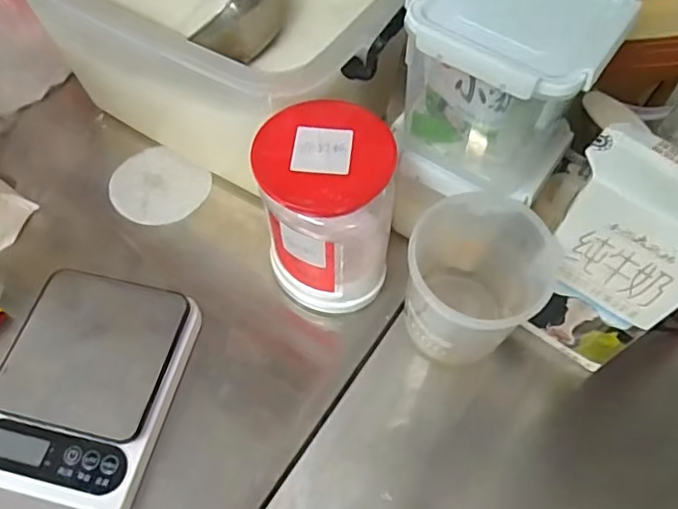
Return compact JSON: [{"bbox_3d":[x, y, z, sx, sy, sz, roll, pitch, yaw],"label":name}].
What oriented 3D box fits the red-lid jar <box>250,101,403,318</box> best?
[{"bbox_3d":[-0.009,-0.029,0.467,0.096,0.158,0.101,0,59,-1],"label":"red-lid jar"}]

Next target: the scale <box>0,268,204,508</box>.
[{"bbox_3d":[-0.199,0.102,0.457,0.129,0.040,0.169,13,60,7],"label":"scale"}]

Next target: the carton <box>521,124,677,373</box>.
[{"bbox_3d":[0.200,0.004,0.425,0.102,0.188,0.066,31,63,16],"label":"carton"}]

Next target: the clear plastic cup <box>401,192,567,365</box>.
[{"bbox_3d":[0.095,0.025,0.454,0.104,0.130,0.086,-32,65,-18],"label":"clear plastic cup"}]

